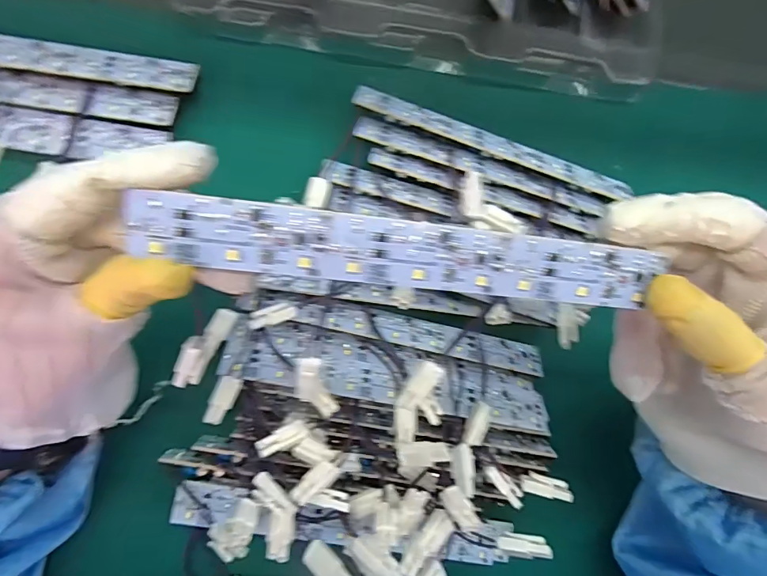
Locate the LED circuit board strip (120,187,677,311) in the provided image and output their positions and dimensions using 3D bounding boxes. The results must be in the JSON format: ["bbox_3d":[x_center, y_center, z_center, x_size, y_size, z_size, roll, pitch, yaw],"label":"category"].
[{"bbox_3d":[0.011,-0.011,0.164,0.182,0.004,0.024,5,109,-10],"label":"LED circuit board strip"}]

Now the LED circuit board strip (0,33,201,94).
[{"bbox_3d":[-0.206,-0.135,0.263,0.192,0.008,0.025,6,86,-7],"label":"LED circuit board strip"}]

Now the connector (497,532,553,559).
[{"bbox_3d":[0.072,0.132,0.238,0.026,0.006,0.010,-1,88,17],"label":"connector"}]

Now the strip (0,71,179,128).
[{"bbox_3d":[-0.218,-0.115,0.266,0.190,0.010,0.022,5,87,-7],"label":"strip"}]

